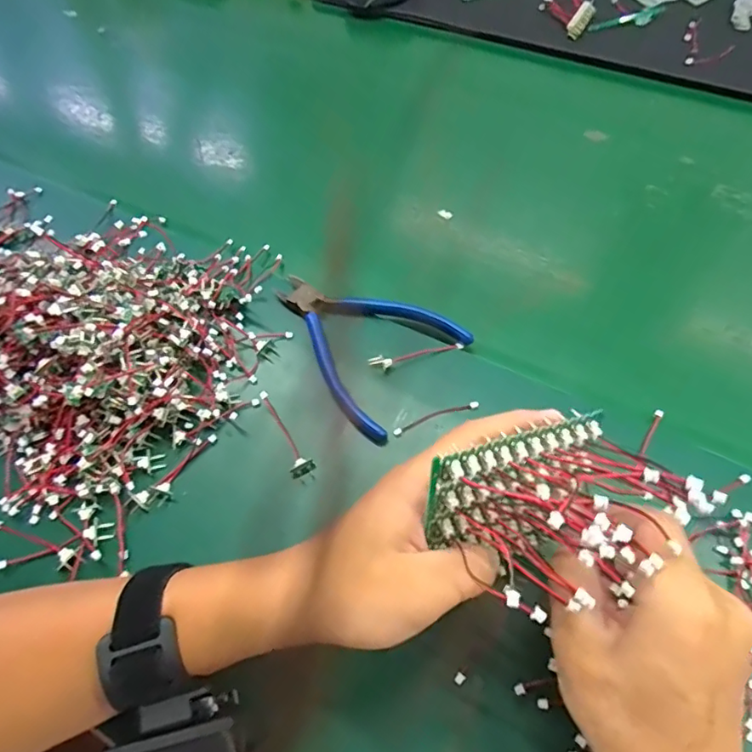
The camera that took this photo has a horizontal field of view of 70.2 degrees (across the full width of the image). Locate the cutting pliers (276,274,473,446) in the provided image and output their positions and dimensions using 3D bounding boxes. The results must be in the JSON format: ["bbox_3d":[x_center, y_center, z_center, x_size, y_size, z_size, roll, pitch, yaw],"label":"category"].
[{"bbox_3d":[-0.015,-0.031,0.380,0.136,0.013,0.094,32,66,20],"label":"cutting pliers"}]

